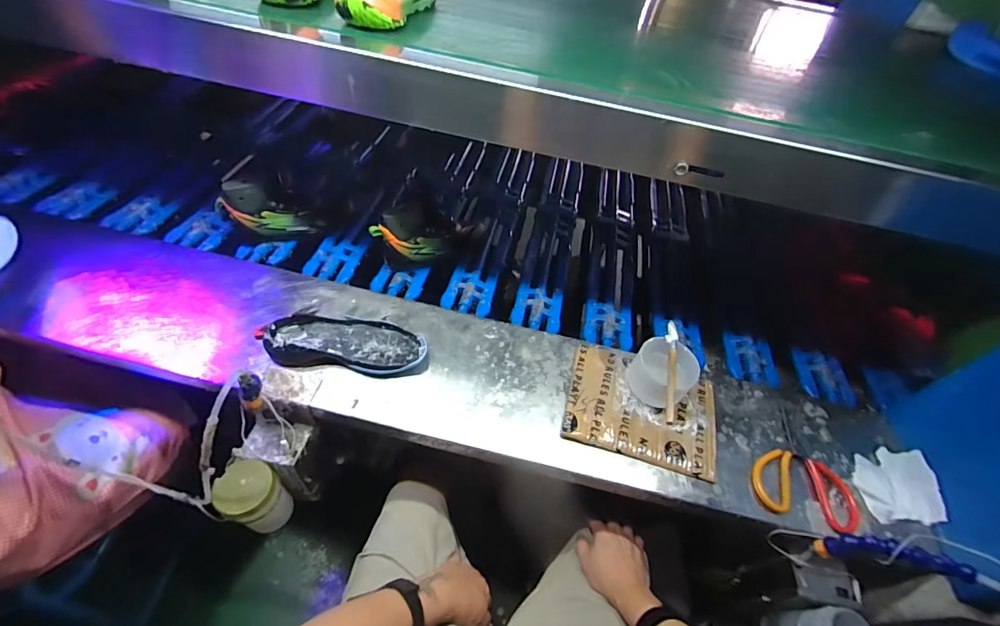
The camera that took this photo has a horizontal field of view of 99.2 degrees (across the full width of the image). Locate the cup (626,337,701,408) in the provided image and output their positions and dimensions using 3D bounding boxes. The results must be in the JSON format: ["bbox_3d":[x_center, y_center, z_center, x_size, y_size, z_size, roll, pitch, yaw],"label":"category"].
[{"bbox_3d":[0.255,0.091,0.671,0.091,0.074,0.086,2,51,-3],"label":"cup"}]

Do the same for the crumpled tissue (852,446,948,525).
[{"bbox_3d":[0.597,0.257,0.637,0.124,0.018,0.103,0,51,-5],"label":"crumpled tissue"}]

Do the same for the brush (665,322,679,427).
[{"bbox_3d":[0.253,0.082,0.630,0.017,0.016,0.182,16,52,8],"label":"brush"}]

